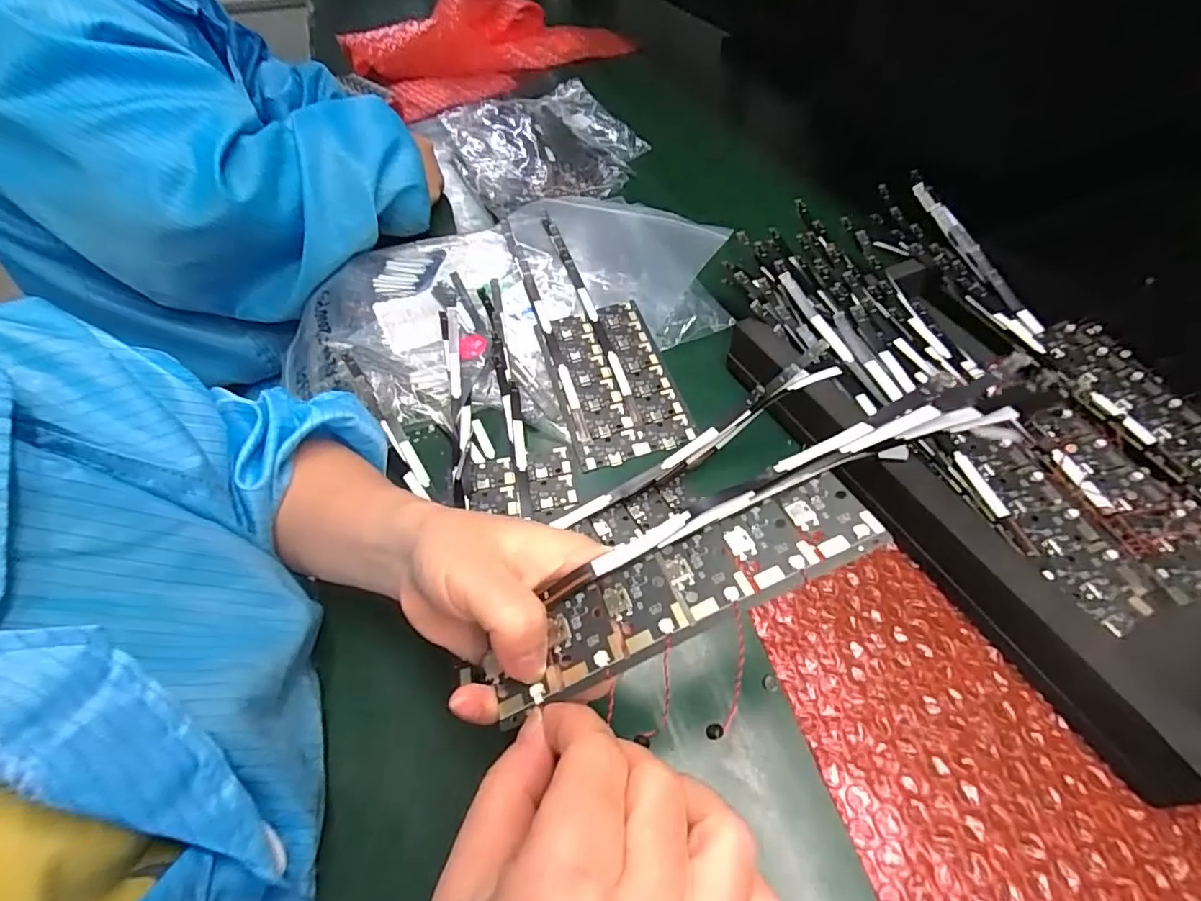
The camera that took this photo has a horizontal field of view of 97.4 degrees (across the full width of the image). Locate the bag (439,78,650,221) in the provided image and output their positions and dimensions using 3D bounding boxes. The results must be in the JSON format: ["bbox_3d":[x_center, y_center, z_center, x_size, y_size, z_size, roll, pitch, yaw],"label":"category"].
[{"bbox_3d":[-0.064,-0.358,0.606,0.201,0.023,0.272,-22,53,-12],"label":"bag"}]

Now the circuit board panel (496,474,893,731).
[{"bbox_3d":[0.025,0.045,0.171,0.128,0.006,0.032,-26,54,-1],"label":"circuit board panel"}]

